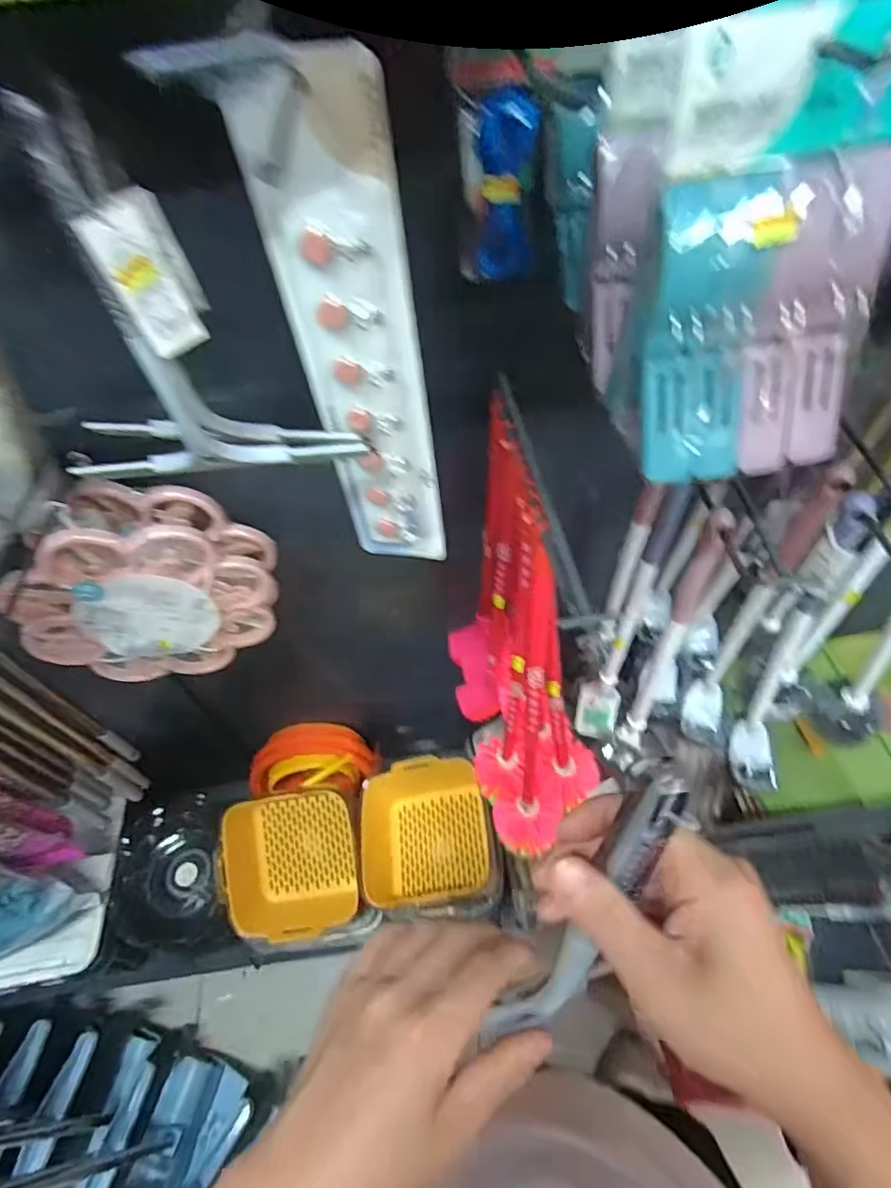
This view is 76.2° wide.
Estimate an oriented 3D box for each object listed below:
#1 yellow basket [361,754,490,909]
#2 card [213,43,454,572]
[{"bbox_3d":[-0.037,0.443,1.057,0.221,0.129,0.232,-5,53,2],"label":"yellow basket"},{"bbox_3d":[-0.059,-0.162,0.440,0.091,0.374,0.018,1,54,7],"label":"card"}]

